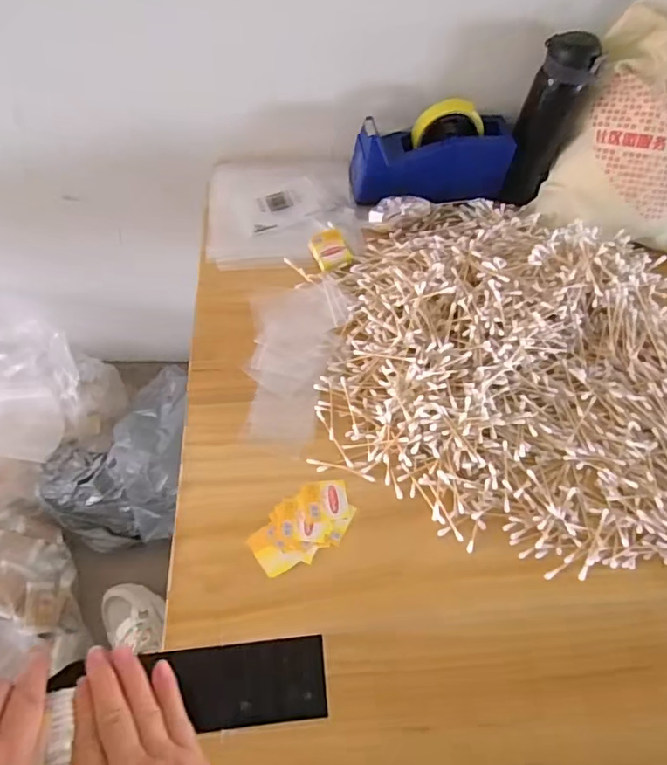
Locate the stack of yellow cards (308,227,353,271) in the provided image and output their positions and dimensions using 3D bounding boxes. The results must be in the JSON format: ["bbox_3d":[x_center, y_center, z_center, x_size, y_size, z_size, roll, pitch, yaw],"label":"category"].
[{"bbox_3d":[-0.005,-0.170,0.696,0.046,0.014,0.056,-17,62,-14],"label":"stack of yellow cards"}]

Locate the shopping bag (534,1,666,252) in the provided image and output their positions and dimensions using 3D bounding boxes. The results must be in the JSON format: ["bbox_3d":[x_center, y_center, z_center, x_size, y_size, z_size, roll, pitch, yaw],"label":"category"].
[{"bbox_3d":[0.432,-0.304,0.699,0.252,0.249,0.084,15,26,2],"label":"shopping bag"}]

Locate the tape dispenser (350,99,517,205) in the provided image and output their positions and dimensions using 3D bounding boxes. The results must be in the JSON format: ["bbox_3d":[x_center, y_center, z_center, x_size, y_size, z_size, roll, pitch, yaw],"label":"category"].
[{"bbox_3d":[0.135,-0.304,0.728,0.210,0.093,0.079,-3,59,-6],"label":"tape dispenser"}]

